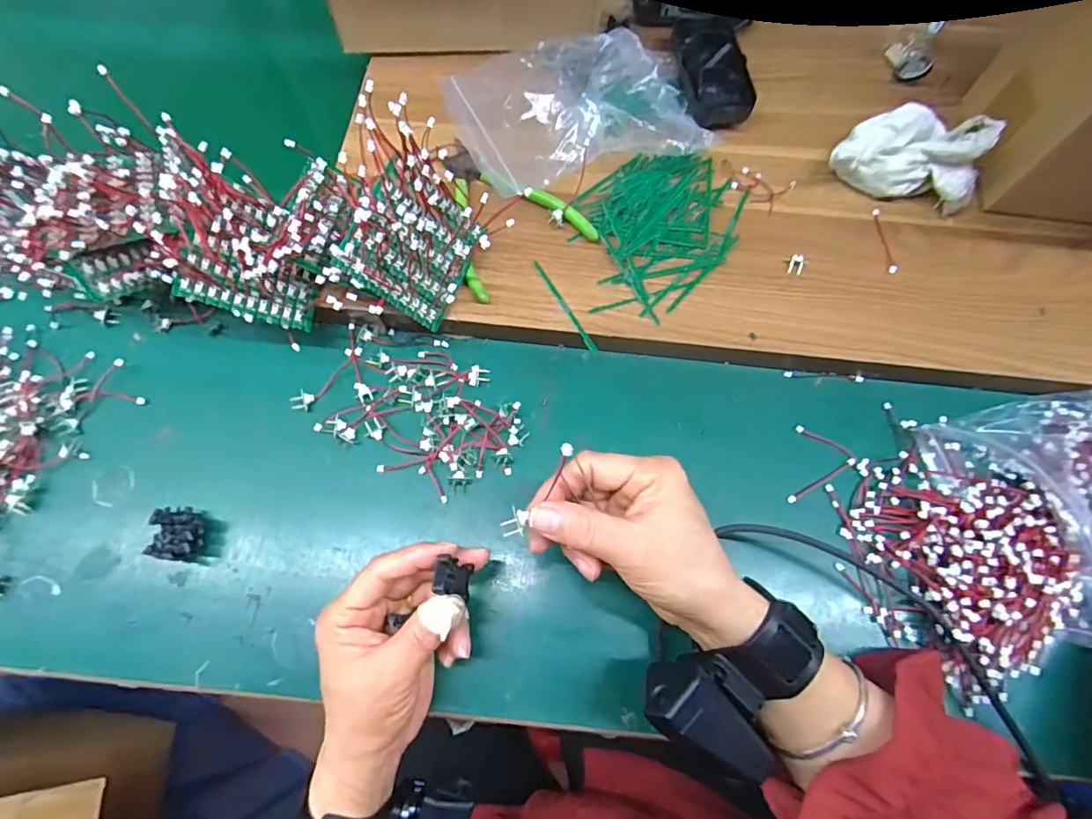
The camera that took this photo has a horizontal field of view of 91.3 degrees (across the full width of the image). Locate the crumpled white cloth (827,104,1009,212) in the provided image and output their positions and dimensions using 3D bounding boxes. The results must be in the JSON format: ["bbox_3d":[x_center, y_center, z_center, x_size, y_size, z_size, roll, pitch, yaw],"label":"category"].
[{"bbox_3d":[0.277,-0.204,0.405,0.109,0.055,0.072,15,78,4],"label":"crumpled white cloth"}]

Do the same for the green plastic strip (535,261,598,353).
[{"bbox_3d":[0.013,-0.078,0.392,0.008,0.005,0.081,-32,73,-11],"label":"green plastic strip"}]

